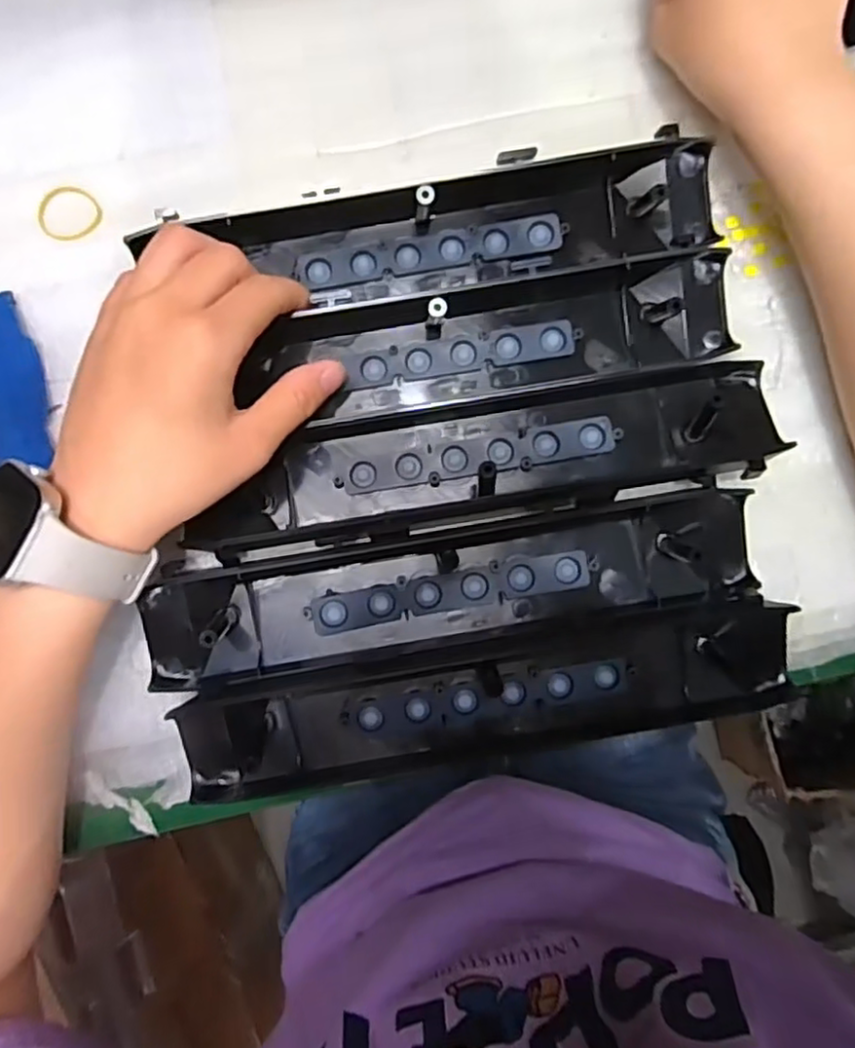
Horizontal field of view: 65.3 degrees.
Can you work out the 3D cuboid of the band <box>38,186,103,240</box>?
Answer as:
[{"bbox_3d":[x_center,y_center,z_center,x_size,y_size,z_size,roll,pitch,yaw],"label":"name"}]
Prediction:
[{"bbox_3d":[-0.178,-0.154,0.330,0.031,0.004,0.028,28,83,3],"label":"band"}]

